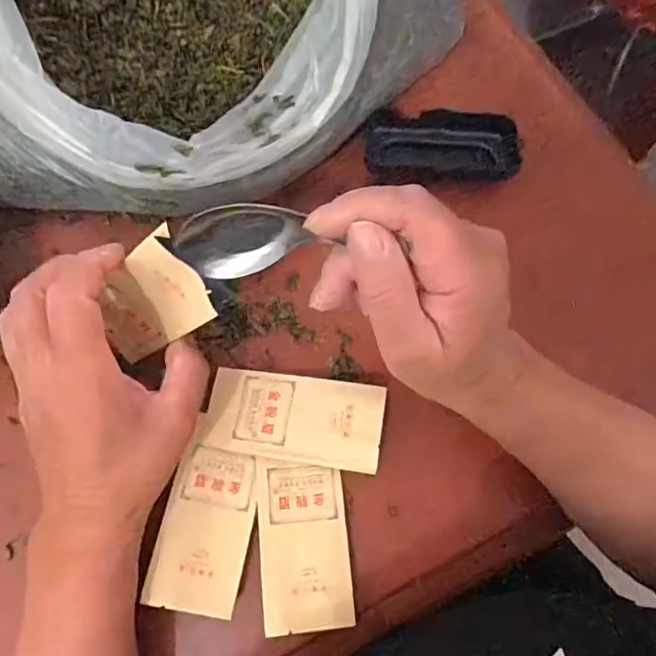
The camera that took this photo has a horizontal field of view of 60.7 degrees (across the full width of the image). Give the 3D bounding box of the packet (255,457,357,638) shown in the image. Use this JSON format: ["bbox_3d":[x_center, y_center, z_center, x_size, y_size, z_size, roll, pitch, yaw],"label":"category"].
[{"bbox_3d":[-0.014,0.125,0.329,0.052,0.010,0.094,-5,71,-4],"label":"packet"}]

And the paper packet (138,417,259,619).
[{"bbox_3d":[-0.070,0.116,0.328,0.049,0.004,0.089,14,64,-9],"label":"paper packet"}]

